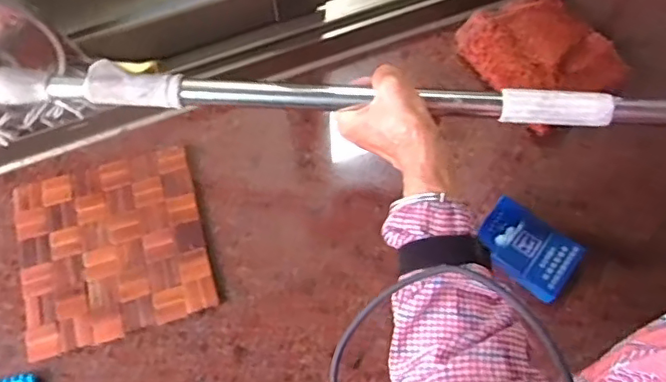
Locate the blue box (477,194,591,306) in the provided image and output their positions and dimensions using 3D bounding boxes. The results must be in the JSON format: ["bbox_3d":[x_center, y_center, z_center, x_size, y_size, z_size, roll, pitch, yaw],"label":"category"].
[{"bbox_3d":[0.176,0.054,0.527,0.088,0.025,0.061,39,73,16],"label":"blue box"}]

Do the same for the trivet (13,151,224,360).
[{"bbox_3d":[-0.209,0.050,0.545,0.168,0.010,0.172,-16,67,-5],"label":"trivet"}]

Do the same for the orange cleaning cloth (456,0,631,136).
[{"bbox_3d":[0.217,-0.143,0.603,0.126,0.033,0.147,-29,69,-10],"label":"orange cleaning cloth"}]

